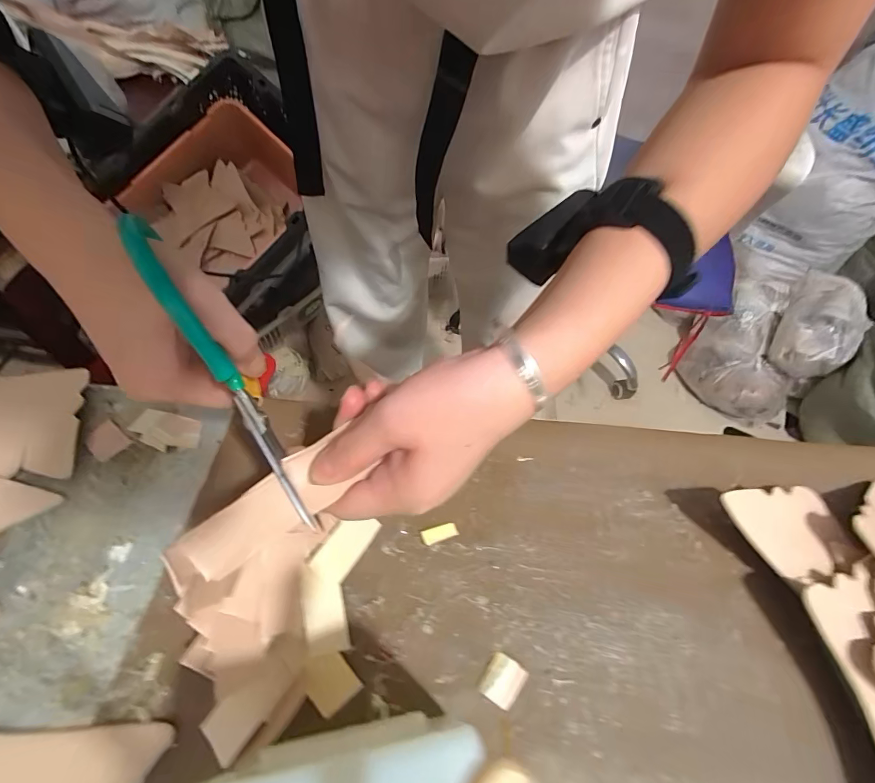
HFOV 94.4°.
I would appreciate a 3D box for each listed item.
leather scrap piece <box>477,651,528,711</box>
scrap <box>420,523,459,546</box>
[{"bbox_3d":[0.037,0.163,0.229,0.022,0.006,0.023,30,58,16],"label":"leather scrap piece"},{"bbox_3d":[0.001,0.096,0.275,0.025,0.004,0.010,-14,58,-14],"label":"scrap"}]

